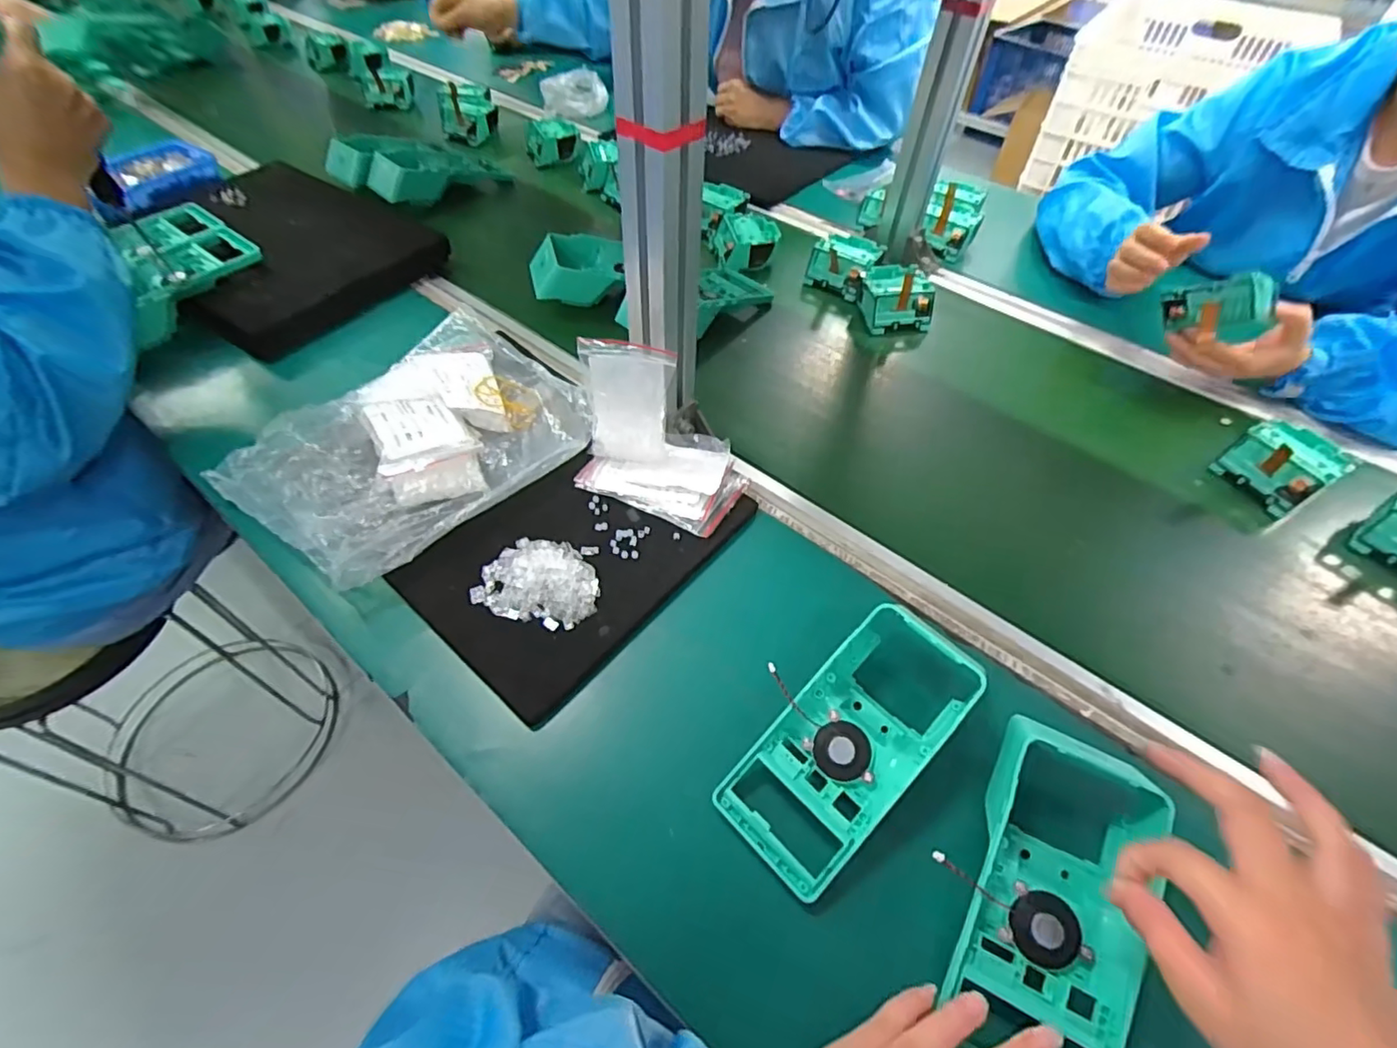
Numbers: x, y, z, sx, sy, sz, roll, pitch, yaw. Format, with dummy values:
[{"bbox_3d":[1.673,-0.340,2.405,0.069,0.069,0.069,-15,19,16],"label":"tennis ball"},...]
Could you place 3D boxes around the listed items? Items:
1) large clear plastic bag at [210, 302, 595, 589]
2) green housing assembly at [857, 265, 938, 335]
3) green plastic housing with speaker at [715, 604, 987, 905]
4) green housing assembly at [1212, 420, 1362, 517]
[{"bbox_3d":[-0.249,-0.081,0.520,0.218,0.051,0.263,37,59,24],"label":"large clear plastic bag"},{"bbox_3d":[0.230,-0.267,0.701,0.078,0.048,0.072,0,52,-2],"label":"green housing assembly"},{"bbox_3d":[0.096,0.128,0.381,0.181,0.058,0.095,-37,61,-27],"label":"green plastic housing with speaker"},{"bbox_3d":[0.539,-0.056,0.554,0.073,0.042,0.080,-22,56,-18],"label":"green housing assembly"}]

